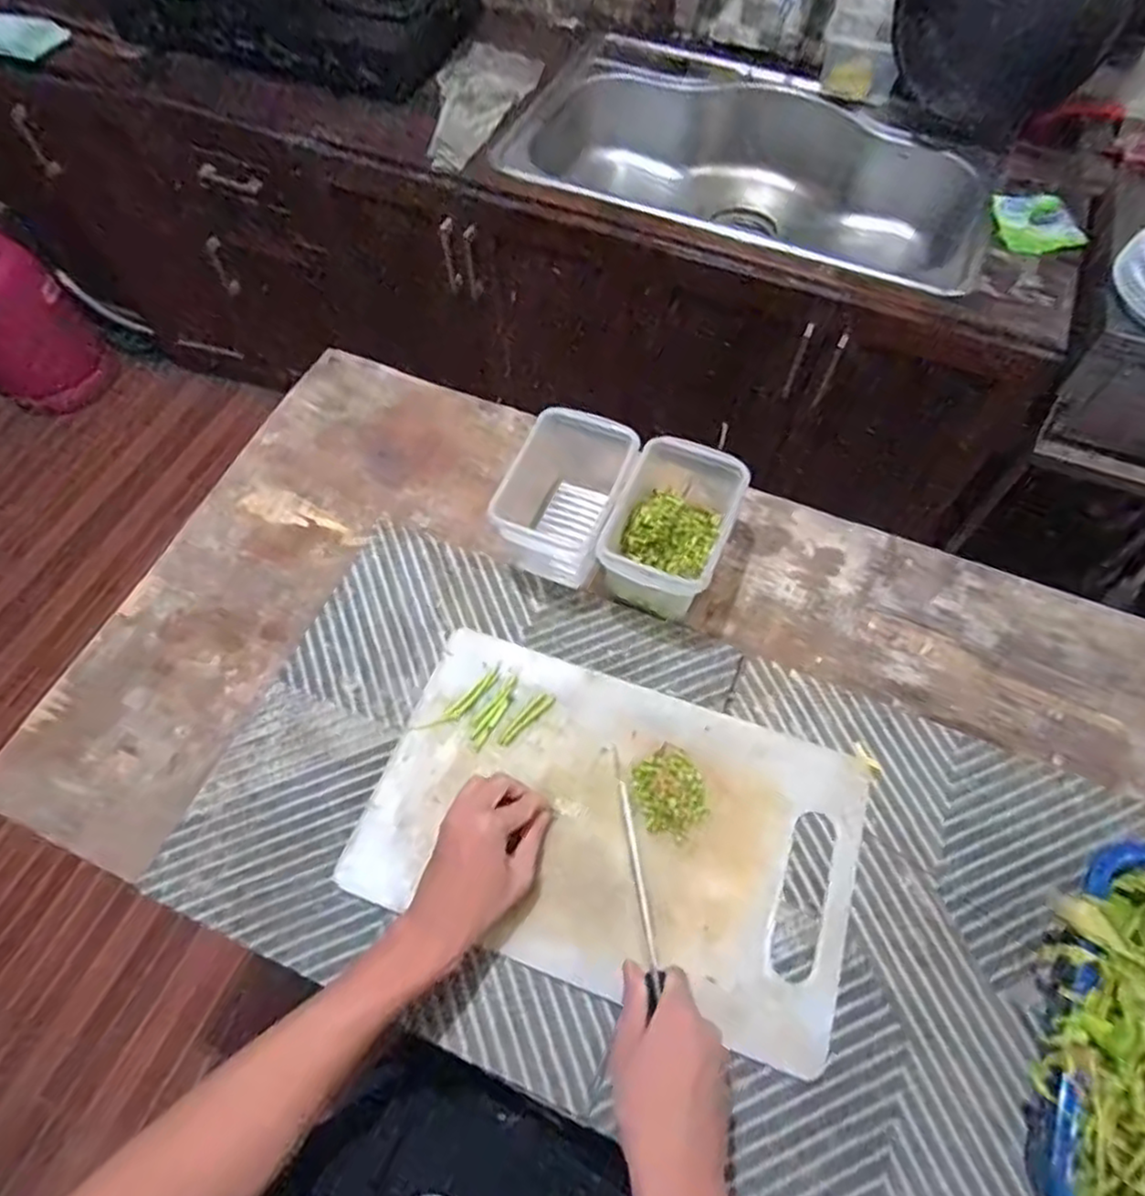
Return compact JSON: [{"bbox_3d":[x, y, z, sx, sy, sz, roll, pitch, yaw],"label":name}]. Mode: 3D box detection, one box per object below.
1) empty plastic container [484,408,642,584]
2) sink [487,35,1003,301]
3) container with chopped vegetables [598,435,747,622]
[{"bbox_3d":[-0.006,-0.097,0.707,0.108,0.103,0.149,20,62,12],"label":"empty plastic container"},{"bbox_3d":[0.316,-0.760,1.341,0.836,0.216,0.473,24,64,12],"label":"sink"},{"bbox_3d":[0.095,-0.060,0.692,0.104,0.094,0.159,22,62,13],"label":"container with chopped vegetables"}]

